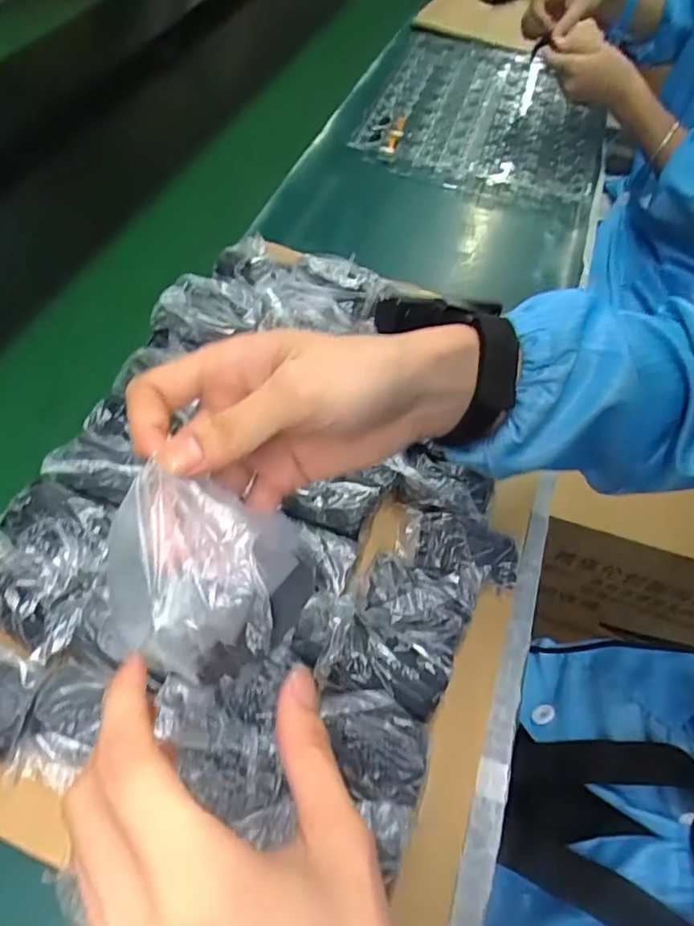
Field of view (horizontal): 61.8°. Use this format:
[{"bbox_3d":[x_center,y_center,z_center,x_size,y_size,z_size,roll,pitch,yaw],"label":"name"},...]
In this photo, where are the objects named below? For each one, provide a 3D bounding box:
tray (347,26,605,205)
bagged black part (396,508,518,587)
[{"bbox_3d":[0.206,-0.515,0.834,0.308,0.042,0.446,15,56,7],"label":"tray"},{"bbox_3d":[0.078,0.057,0.410,0.083,0.011,0.046,10,55,4],"label":"bagged black part"}]

